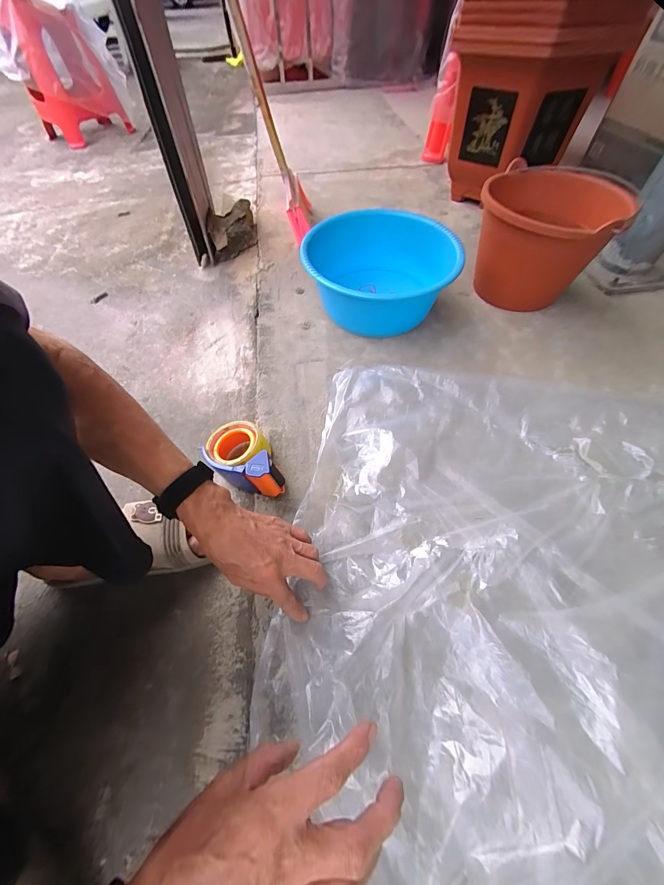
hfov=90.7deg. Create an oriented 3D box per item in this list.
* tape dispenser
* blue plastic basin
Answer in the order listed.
[{"bbox_3d":[-0.134,0.026,0.504,0.088,0.072,0.144,-36,62,-19],"label":"tape dispenser"},{"bbox_3d":[0.104,-0.353,0.695,0.298,0.122,0.293,-2,56,2],"label":"blue plastic basin"}]

